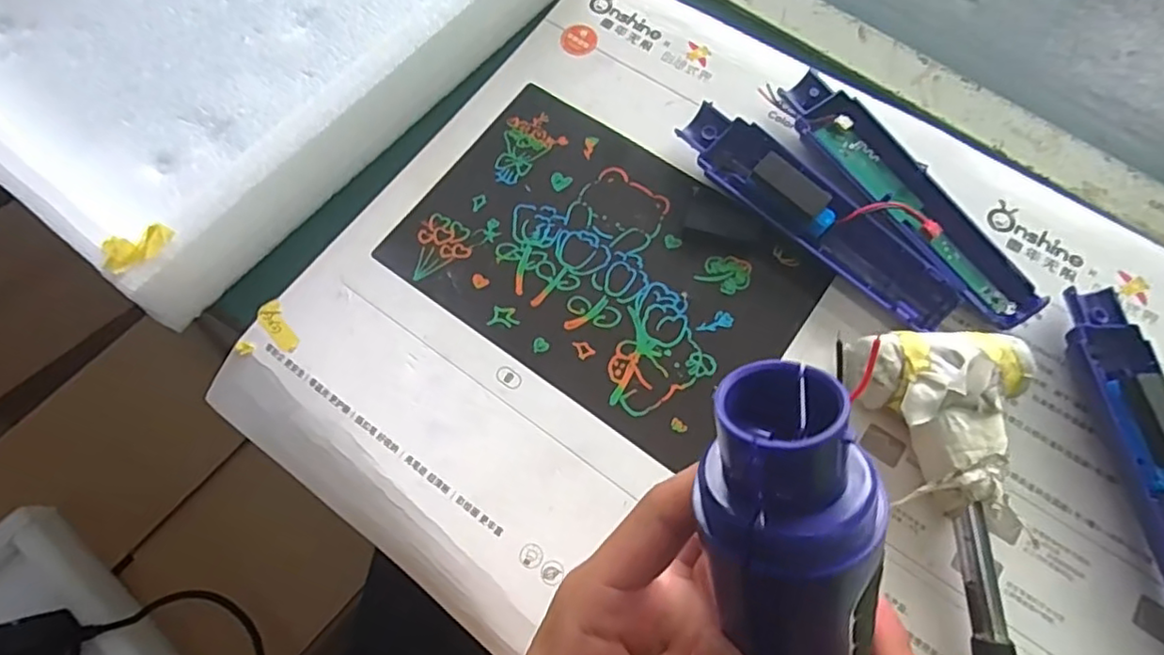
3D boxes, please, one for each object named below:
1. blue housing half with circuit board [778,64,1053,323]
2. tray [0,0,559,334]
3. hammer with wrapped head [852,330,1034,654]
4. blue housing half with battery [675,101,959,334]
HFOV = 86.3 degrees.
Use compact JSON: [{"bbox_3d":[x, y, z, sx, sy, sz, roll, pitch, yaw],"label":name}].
[{"bbox_3d":[0.172,-0.070,0.337,0.039,0.020,0.170,-34,73,-11],"label":"blue housing half with circuit board"},{"bbox_3d":[-0.216,-0.219,0.374,0.304,0.051,0.335,37,74,13],"label":"tray"},{"bbox_3d":[0.167,0.125,0.257,0.074,0.035,0.257,0,70,0],"label":"hammer with wrapped head"},{"bbox_3d":[0.123,-0.060,0.333,0.167,0.029,0.036,40,75,13],"label":"blue housing half with battery"}]

